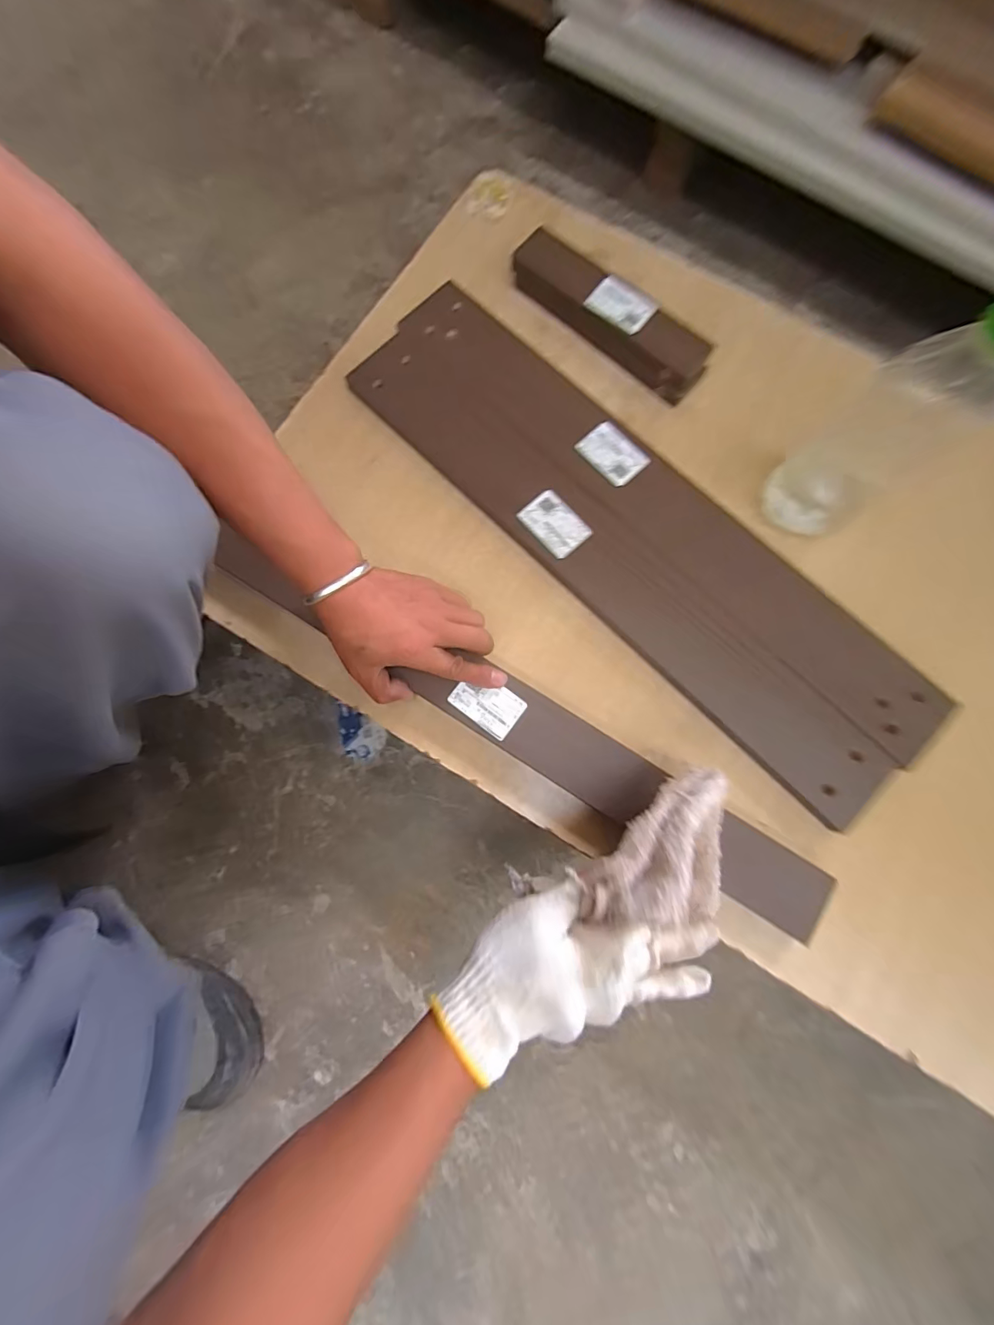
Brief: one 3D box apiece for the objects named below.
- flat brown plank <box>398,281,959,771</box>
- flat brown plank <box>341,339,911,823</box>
[{"bbox_3d":[0.154,-0.152,0.452,0.627,0.018,0.086,44,83,8],"label":"flat brown plank"},{"bbox_3d":[0.096,-0.094,0.447,0.612,0.009,0.078,43,83,8],"label":"flat brown plank"}]

